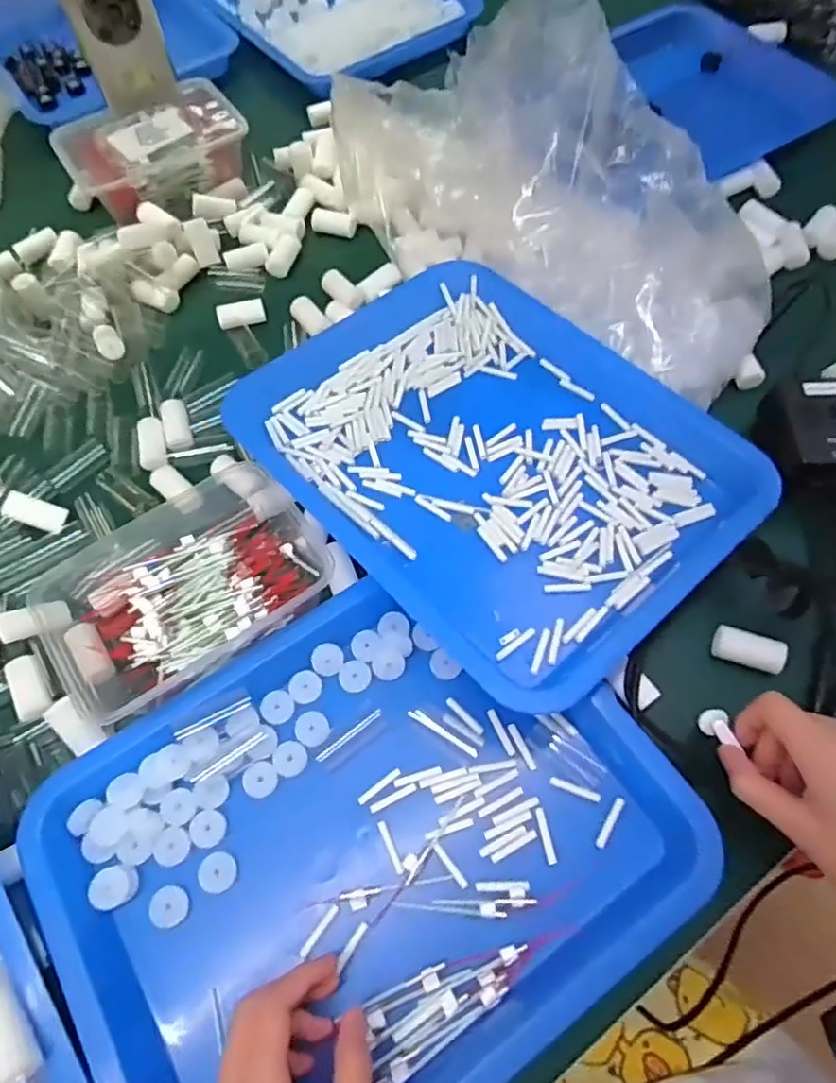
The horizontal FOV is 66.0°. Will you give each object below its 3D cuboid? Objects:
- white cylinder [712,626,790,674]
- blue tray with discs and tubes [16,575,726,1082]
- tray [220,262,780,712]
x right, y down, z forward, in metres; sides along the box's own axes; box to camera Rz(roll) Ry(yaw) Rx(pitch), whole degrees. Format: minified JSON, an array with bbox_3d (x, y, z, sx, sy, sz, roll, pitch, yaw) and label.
[{"bbox_3d":[0.215,0.069,0.419,0.043,0.014,0.022,23,96,21],"label":"white cylinder"},{"bbox_3d":[-0.031,0.169,0.373,0.321,0.034,0.269,-32,66,-14],"label":"blue tray with discs and tubes"},{"bbox_3d":[0.047,-0.070,0.478,0.259,0.042,0.354,-41,68,-17],"label":"tray"}]

